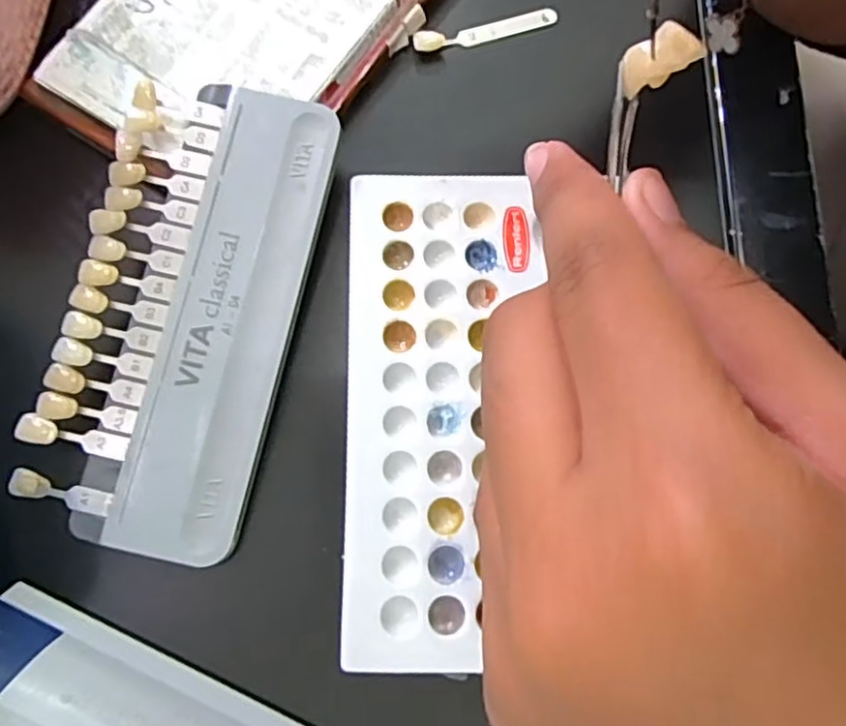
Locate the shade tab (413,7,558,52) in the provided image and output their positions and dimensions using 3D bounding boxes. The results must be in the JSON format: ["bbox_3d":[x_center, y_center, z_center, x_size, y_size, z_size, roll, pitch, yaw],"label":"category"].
[{"bbox_3d":[0.024,-0.125,0.242,0.055,0.005,0.007,-16,76,-4],"label":"shade tab"}]

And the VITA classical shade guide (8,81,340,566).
[{"bbox_3d":[-0.075,-0.018,0.199,0.066,0.012,0.143,12,76,3],"label":"VITA classical shade guide"}]

